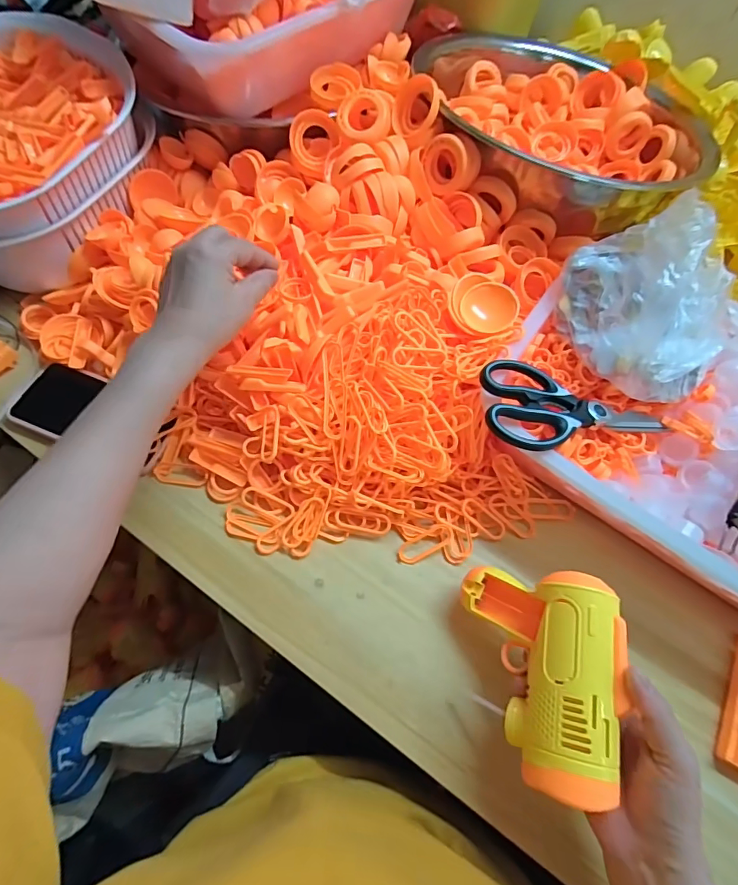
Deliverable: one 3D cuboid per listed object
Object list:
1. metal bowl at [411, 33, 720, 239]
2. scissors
[{"bbox_3d":[0.258,-0.415,0.592,0.345,0.093,0.345,1,64,-2],"label":"metal bowl"},{"bbox_3d":[0.187,-0.028,0.402,0.186,0.020,0.082,7,62,-17],"label":"scissors"}]

